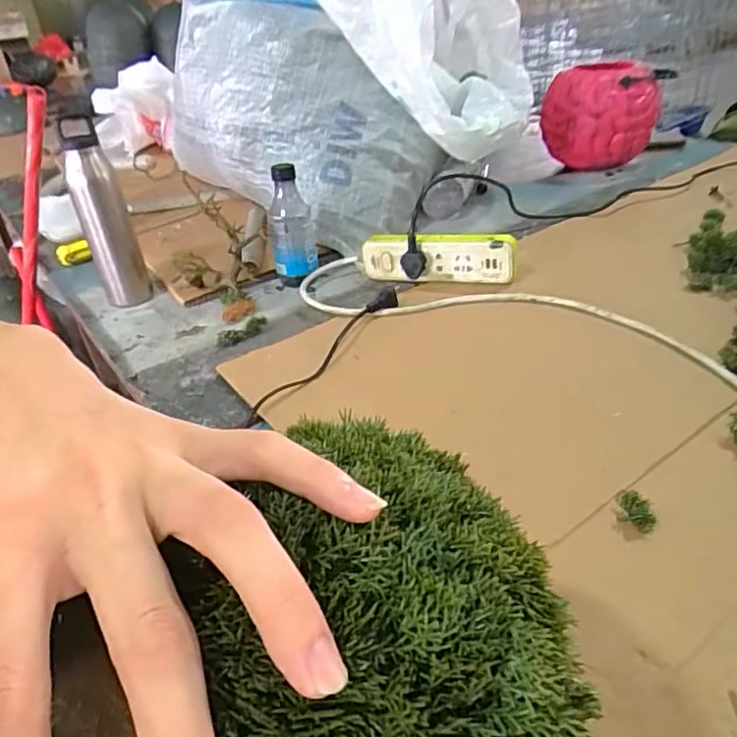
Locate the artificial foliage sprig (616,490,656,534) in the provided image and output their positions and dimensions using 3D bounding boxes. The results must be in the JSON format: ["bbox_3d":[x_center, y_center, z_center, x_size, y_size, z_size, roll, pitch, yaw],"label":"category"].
[{"bbox_3d":[0.195,0.101,0.441,0.027,0.021,0.029,11,37,25],"label":"artificial foliage sprig"}]

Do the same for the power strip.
[{"bbox_3d":[0.085,-0.141,0.774,0.198,0.062,0.028,7,36,21],"label":"power strip"}]

